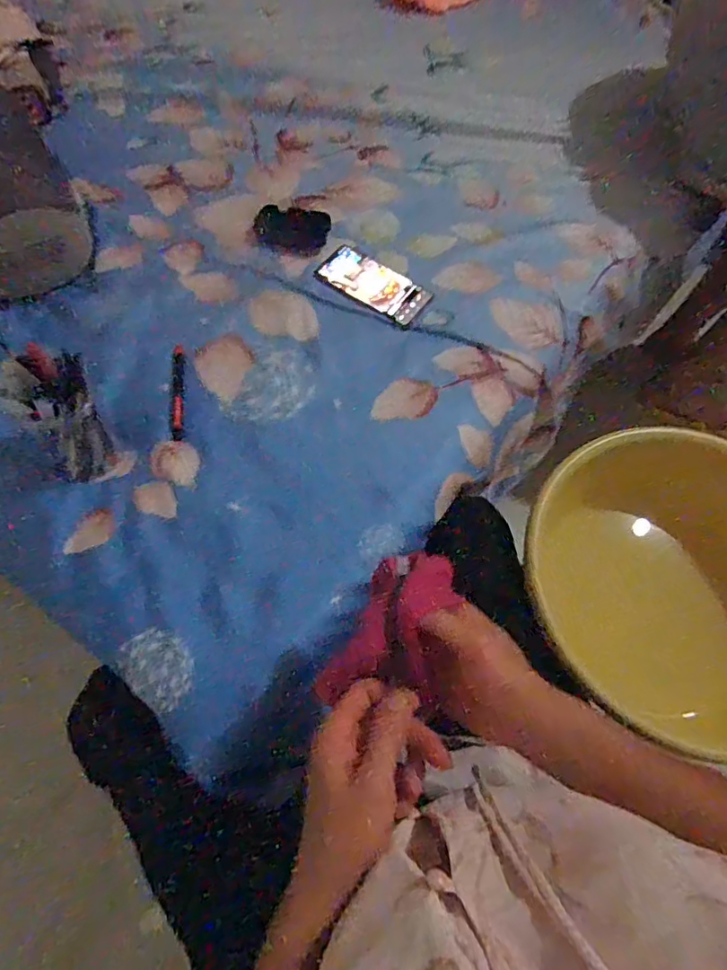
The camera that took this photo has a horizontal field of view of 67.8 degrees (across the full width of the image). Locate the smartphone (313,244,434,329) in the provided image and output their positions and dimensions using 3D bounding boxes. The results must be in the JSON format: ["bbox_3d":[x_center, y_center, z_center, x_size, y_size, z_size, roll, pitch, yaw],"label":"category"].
[{"bbox_3d":[0.012,-0.282,0.764,0.160,0.006,0.074,35,69,13],"label":"smartphone"}]

